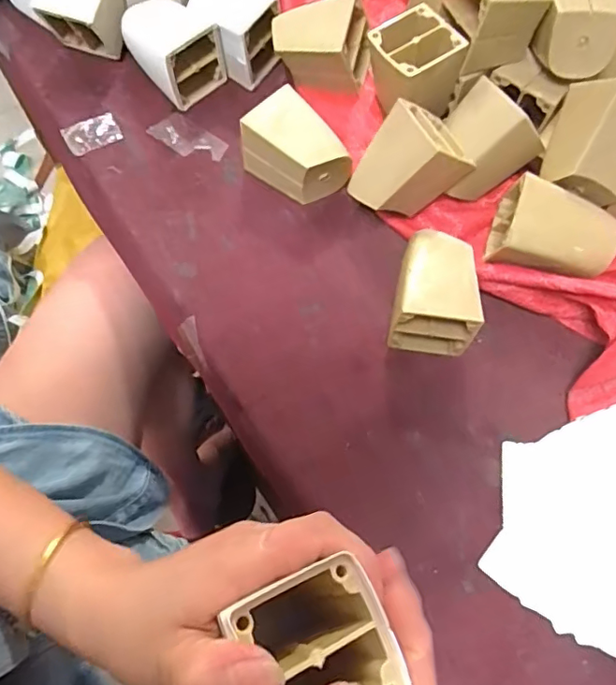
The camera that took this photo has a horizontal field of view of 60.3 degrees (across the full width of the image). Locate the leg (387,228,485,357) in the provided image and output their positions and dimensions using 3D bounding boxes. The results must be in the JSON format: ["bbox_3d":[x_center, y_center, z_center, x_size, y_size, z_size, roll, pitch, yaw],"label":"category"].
[{"bbox_3d":[0.089,-0.038,0.378,0.057,0.055,0.076,8,68,2],"label":"leg"}]

